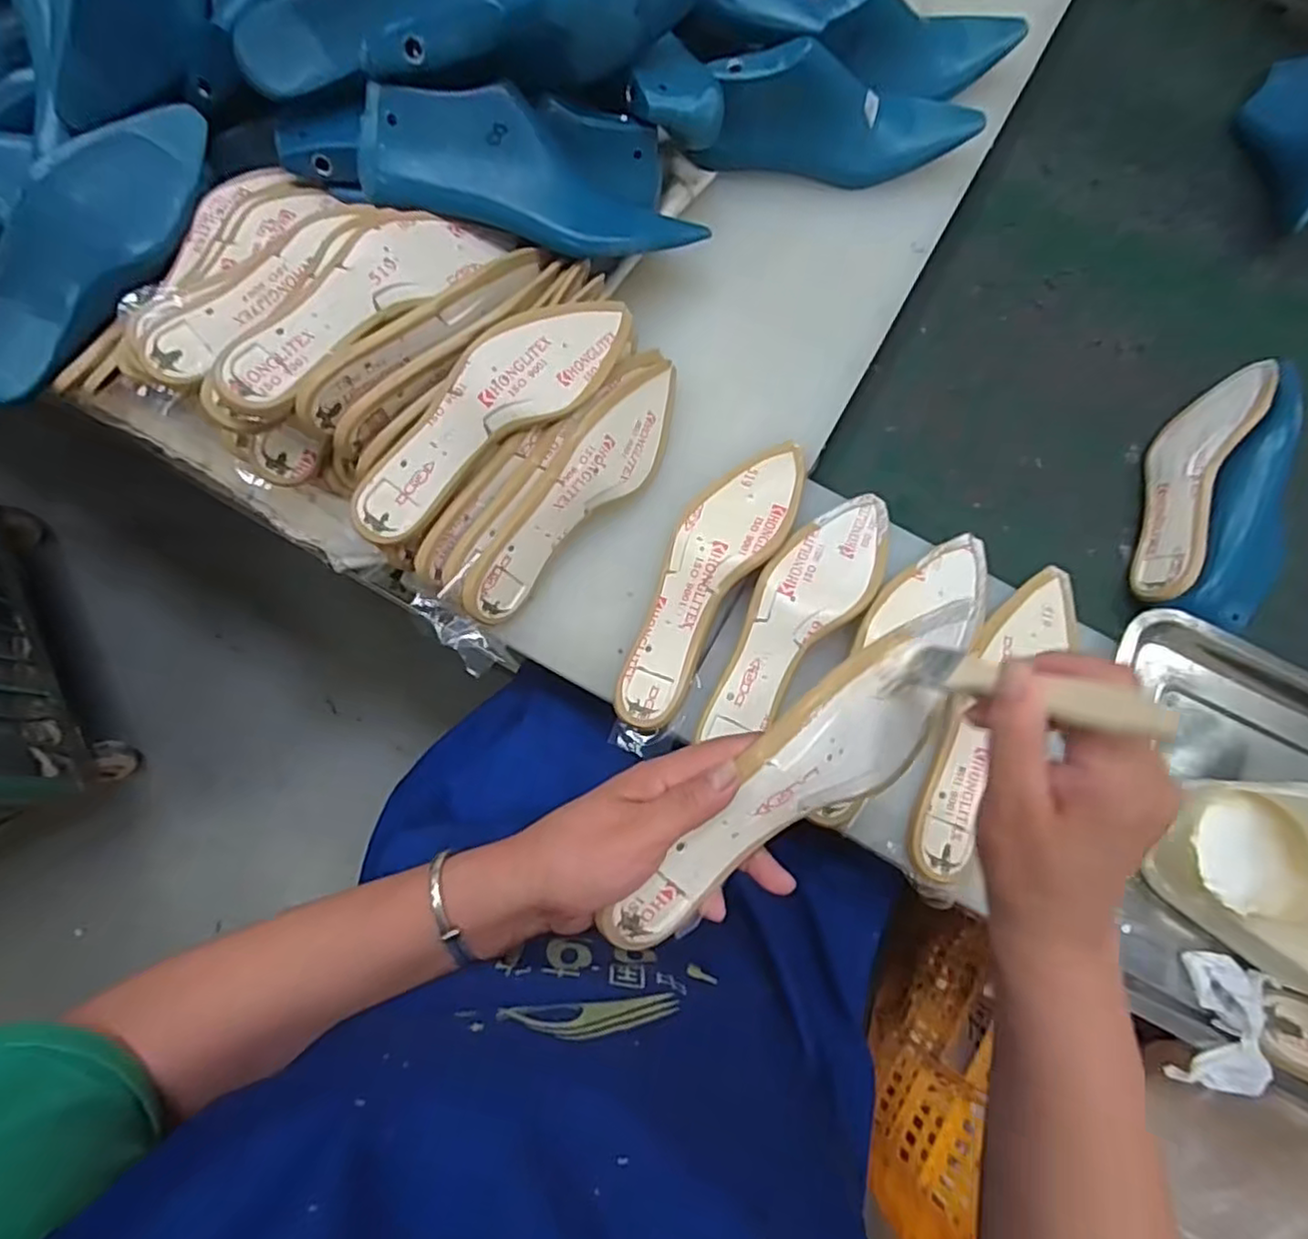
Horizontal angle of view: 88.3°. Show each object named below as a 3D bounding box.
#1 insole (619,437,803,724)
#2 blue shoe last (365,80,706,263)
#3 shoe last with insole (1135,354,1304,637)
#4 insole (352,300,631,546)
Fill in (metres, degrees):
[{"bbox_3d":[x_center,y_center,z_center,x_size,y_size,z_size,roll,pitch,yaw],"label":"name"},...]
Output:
[{"bbox_3d":[0.042,-0.038,0.524,0.072,0.028,0.257,29,77,6],"label":"insole"},{"bbox_3d":[-0.085,-0.343,0.526,0.259,0.068,0.088,8,74,-21],"label":"blue shoe last"},{"bbox_3d":[0.507,-0.119,0.597,0.096,0.076,0.256,19,76,3],"label":"shoe last with insole"},{"bbox_3d":[-0.117,-0.159,0.492,0.252,0.044,0.078,-42,80,-11],"label":"insole"}]

